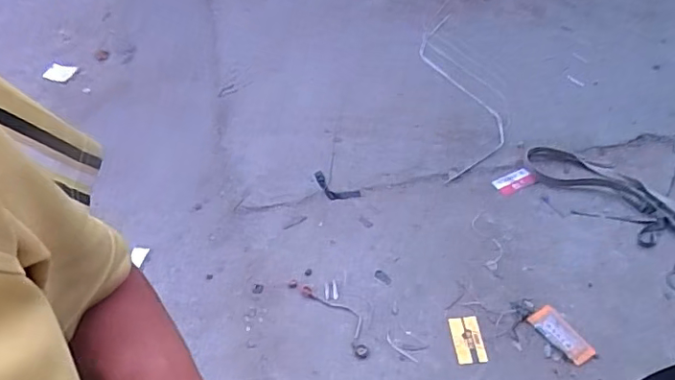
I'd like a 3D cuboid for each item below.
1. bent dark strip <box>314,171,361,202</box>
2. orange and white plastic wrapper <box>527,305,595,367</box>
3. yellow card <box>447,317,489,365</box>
[{"bbox_3d":[-0.008,-0.001,1.214,0.115,0.004,0.050,27,66,15],"label":"bent dark strip"},{"bbox_3d":[0.386,0.248,0.933,0.052,0.008,0.110,-29,50,-21],"label":"orange and white plastic wrapper"},{"bbox_3d":[0.227,0.262,0.948,0.053,0.005,0.085,-3,50,-5],"label":"yellow card"}]

